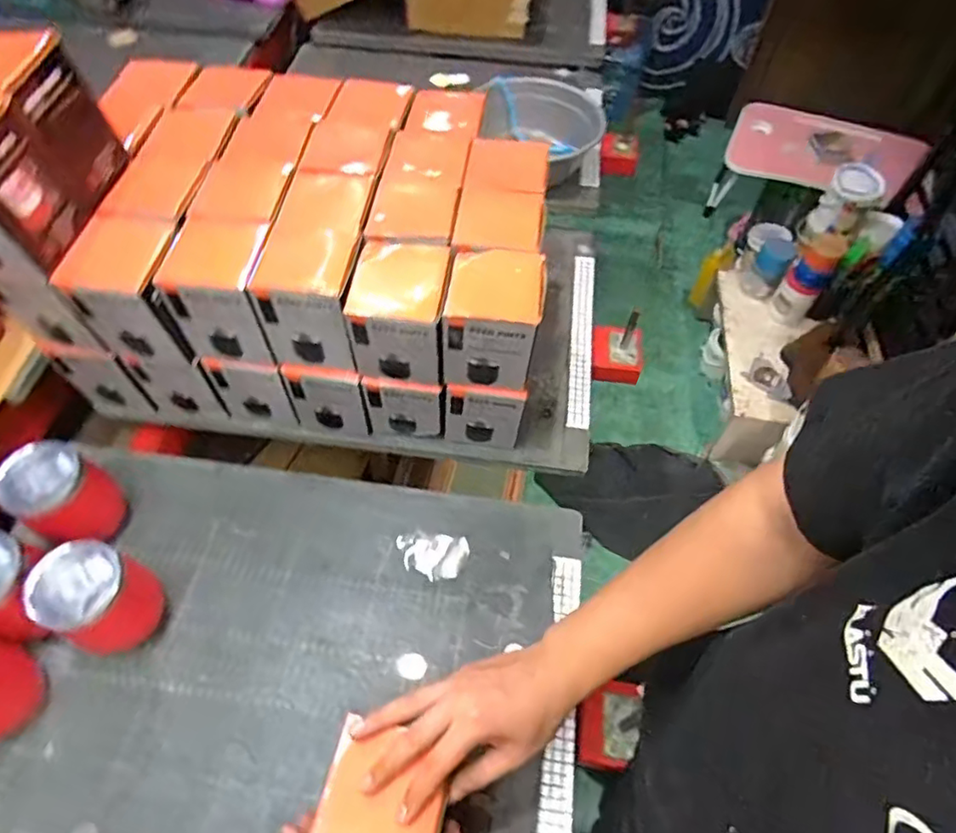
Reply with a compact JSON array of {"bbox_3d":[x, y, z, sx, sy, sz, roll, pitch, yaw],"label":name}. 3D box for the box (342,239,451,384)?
[{"bbox_3d":[-0.078,-0.107,0.611,0.091,0.118,0.099,7,57,3],"label":"box"}]

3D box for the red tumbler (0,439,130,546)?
[{"bbox_3d":[-0.436,0.087,0.627,0.077,0.114,0.080,0,58,-1],"label":"red tumbler"}]

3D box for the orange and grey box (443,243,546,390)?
[{"bbox_3d":[0.016,-0.098,0.612,0.092,0.117,0.096,6,57,2],"label":"orange and grey box"}]

